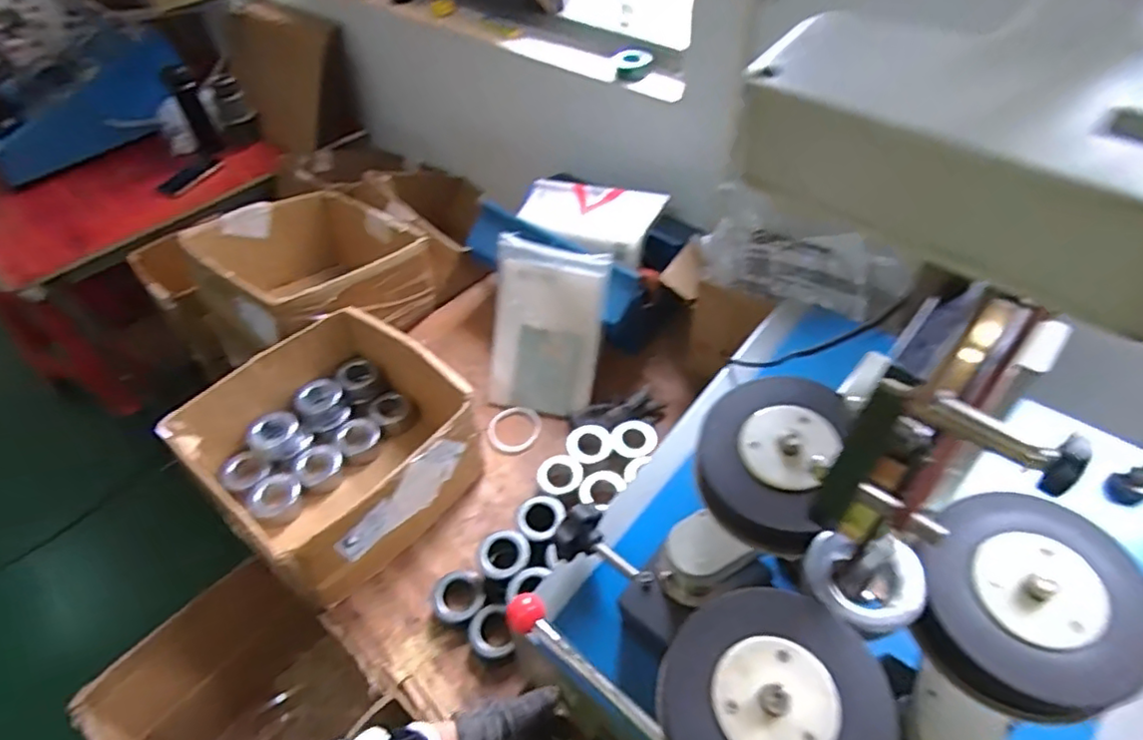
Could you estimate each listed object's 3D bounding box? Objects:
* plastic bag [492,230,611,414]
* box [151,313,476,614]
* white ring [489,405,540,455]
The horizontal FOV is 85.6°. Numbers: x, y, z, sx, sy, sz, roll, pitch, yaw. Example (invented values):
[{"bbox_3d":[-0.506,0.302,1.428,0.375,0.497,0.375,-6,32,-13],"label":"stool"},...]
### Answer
[{"bbox_3d":[-0.045,-0.065,1.029,0.187,0.278,0.030,11,15,11],"label":"plastic bag"},{"bbox_3d":[-0.343,0.117,0.930,0.328,0.171,0.337,31,57,27],"label":"box"},{"bbox_3d":[-0.095,0.101,1.040,0.089,0.015,0.083,-2,49,2],"label":"white ring"}]

